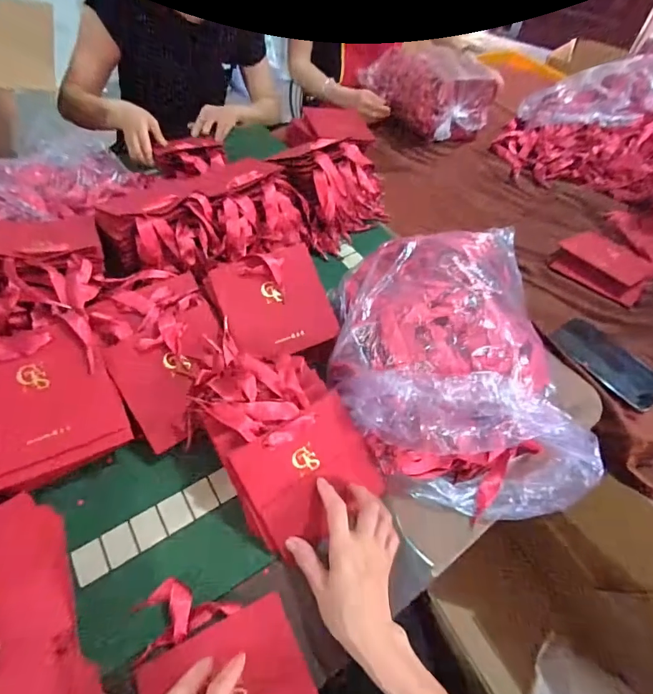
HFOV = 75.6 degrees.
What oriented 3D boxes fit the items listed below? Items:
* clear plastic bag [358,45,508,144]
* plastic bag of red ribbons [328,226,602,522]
[{"bbox_3d":[0.261,-0.659,1.076,0.184,0.154,0.302,-29,60,-25],"label":"clear plastic bag"},{"bbox_3d":[0.150,0.002,0.552,0.278,0.136,0.387,3,52,-3],"label":"plastic bag of red ribbons"}]

